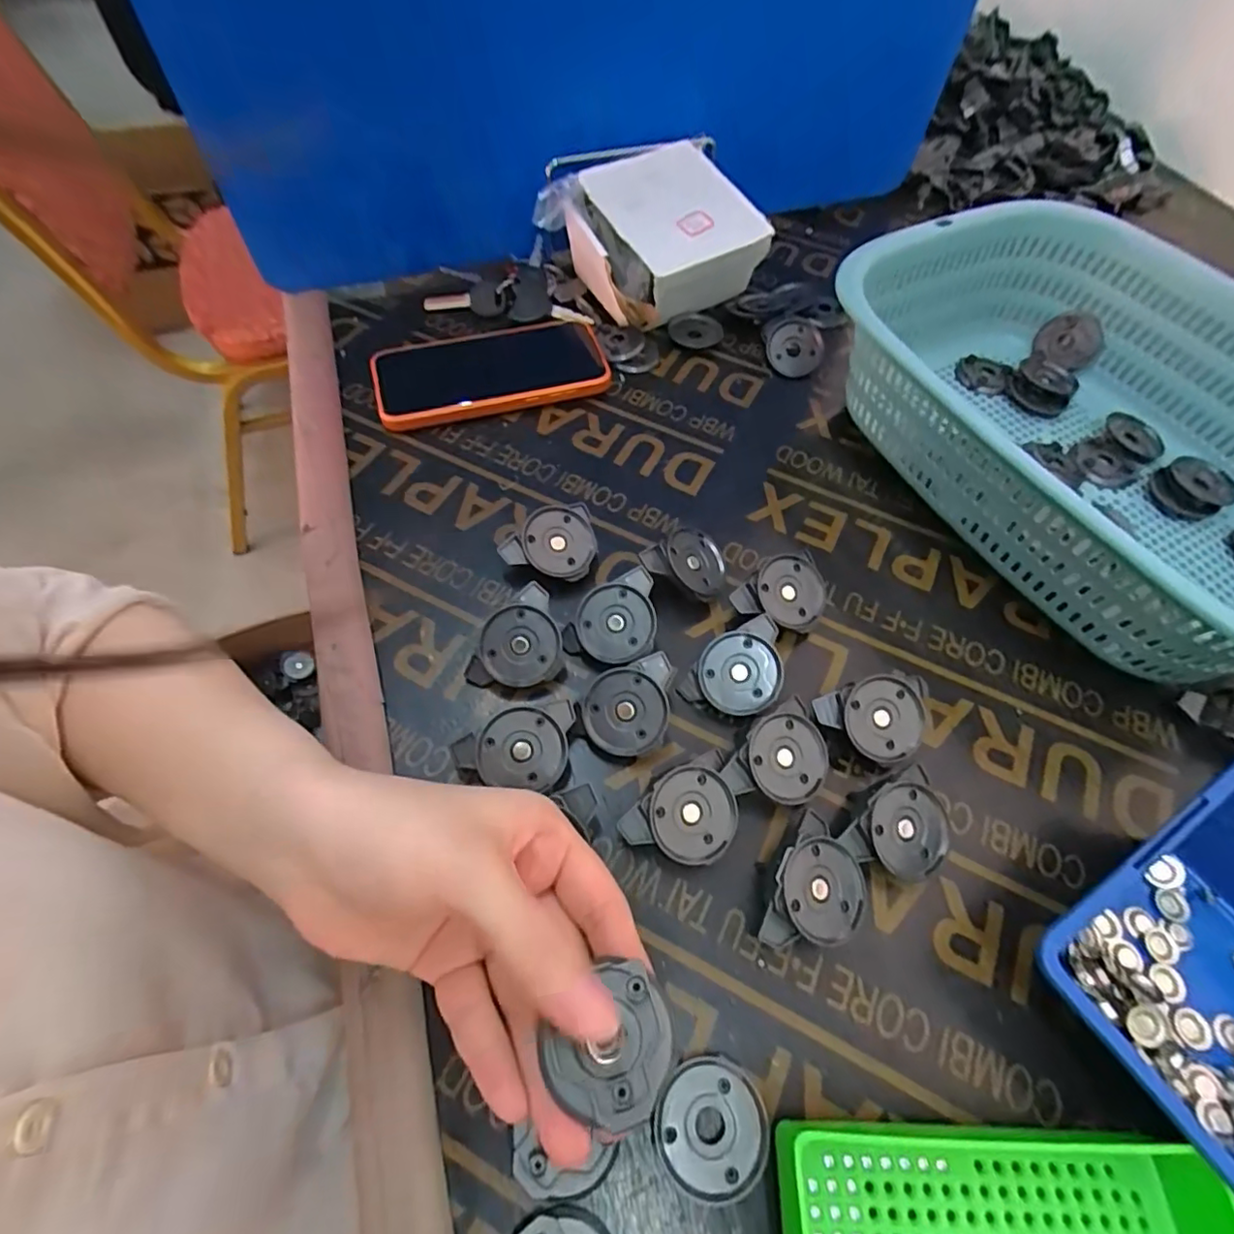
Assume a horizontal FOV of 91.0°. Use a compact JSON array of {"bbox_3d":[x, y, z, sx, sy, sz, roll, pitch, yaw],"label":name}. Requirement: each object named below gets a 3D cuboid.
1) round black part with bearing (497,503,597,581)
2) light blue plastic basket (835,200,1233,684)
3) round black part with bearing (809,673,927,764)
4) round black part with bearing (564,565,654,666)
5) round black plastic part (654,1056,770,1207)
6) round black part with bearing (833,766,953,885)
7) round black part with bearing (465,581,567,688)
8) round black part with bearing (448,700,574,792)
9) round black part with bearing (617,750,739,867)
[{"bbox_3d":[-0.041,-0.043,0.360,0.054,0.015,0.045,-9,84,-12],"label":"round black part with bearing"},{"bbox_3d":[0.304,-0.115,0.371,0.241,0.095,0.338,-26,64,-16],"label":"light blue plastic basket"},{"bbox_3d":[0.130,0.051,0.315,0.056,0.020,0.043,3,83,2],"label":"round black part with bearing"},{"bbox_3d":[-0.005,0.000,0.336,0.051,0.013,0.048,0,92,6],"label":"round black part with bearing"},{"bbox_3d":[0.036,0.196,0.233,0.041,0.009,0.042,1,60,-2],"label":"round black plastic part"},{"bbox_3d":[0.127,0.101,0.289,0.051,0.026,0.045,-22,85,-18],"label":"round black part with bearing"},{"bbox_3d":[-0.057,0.014,0.324,0.051,0.014,0.051,0,90,-6],"label":"round black part with bearing"},{"bbox_3d":[-0.049,0.065,0.296,0.056,0.016,0.038,-10,84,-7],"label":"round black part with bearing"},{"bbox_3d":[0.030,0.093,0.281,0.057,0.014,0.041,-17,81,-17],"label":"round black part with bearing"}]

